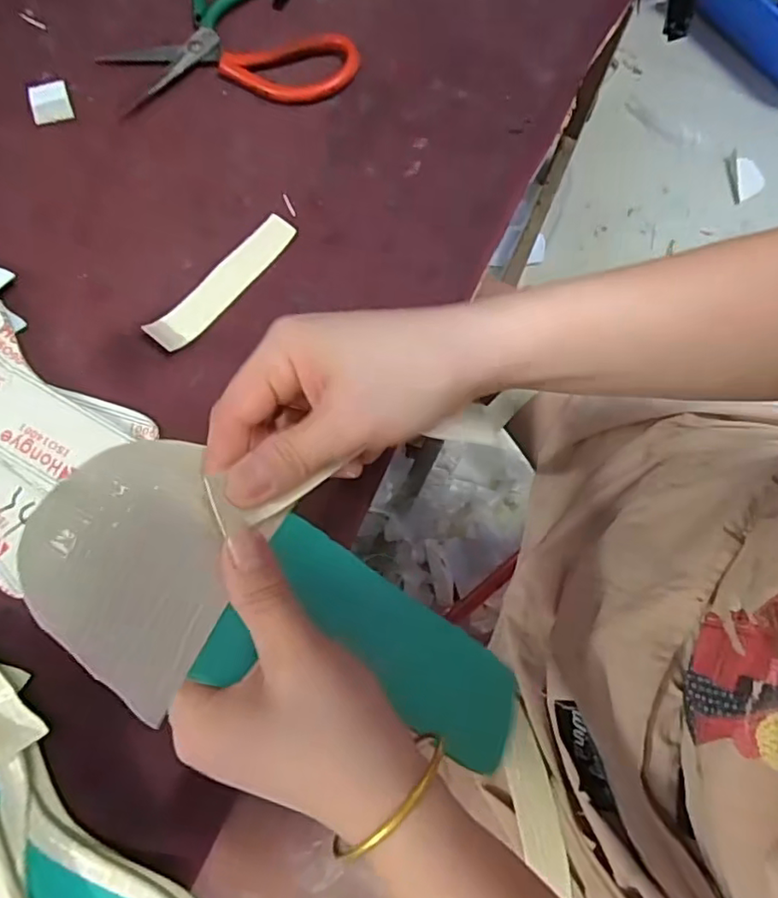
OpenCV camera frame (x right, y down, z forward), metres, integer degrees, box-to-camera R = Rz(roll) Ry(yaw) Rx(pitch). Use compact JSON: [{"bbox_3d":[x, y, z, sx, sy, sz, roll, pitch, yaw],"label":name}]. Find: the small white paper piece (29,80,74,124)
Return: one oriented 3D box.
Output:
[{"bbox_3d":[-0.253,-0.259,0.445,0.028,0.006,0.035,-17,75,-5],"label":"small white paper piece"}]

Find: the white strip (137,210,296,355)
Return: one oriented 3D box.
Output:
[{"bbox_3d":[-0.109,-0.112,0.398,0.026,0.008,0.119,40,78,10],"label":"white strip"}]

